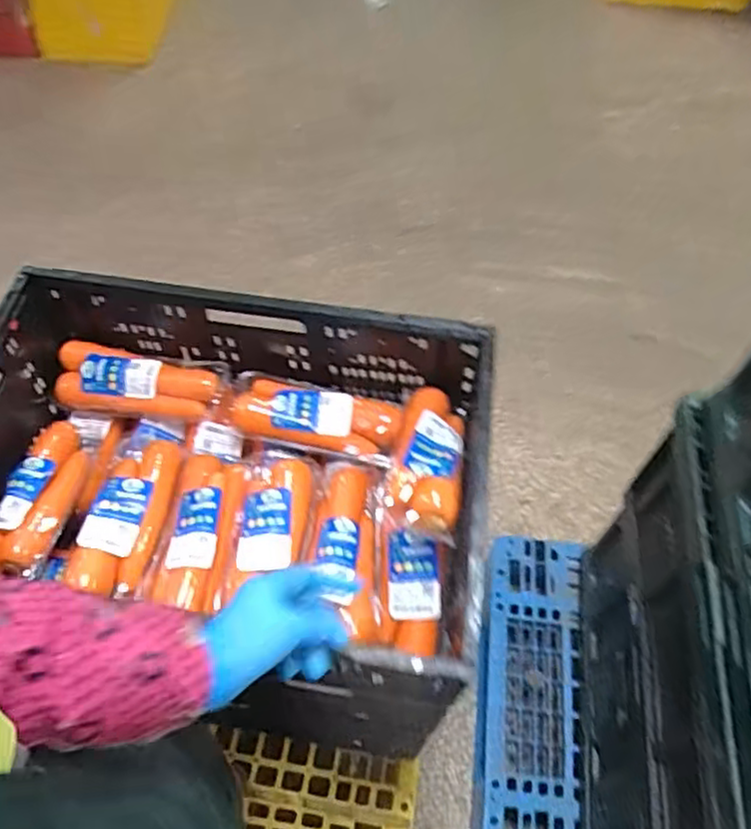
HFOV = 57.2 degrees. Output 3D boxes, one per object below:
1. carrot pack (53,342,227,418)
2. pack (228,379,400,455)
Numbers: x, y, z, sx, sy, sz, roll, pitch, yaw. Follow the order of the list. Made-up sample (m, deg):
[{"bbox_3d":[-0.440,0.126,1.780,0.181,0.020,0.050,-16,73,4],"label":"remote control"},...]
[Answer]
[{"bbox_3d":[-0.319,-0.047,0.940,0.228,0.057,0.090,5,58,3],"label":"carrot pack"},{"bbox_3d":[-0.077,-0.005,0.900,0.223,0.045,0.092,8,58,5],"label":"pack"}]

